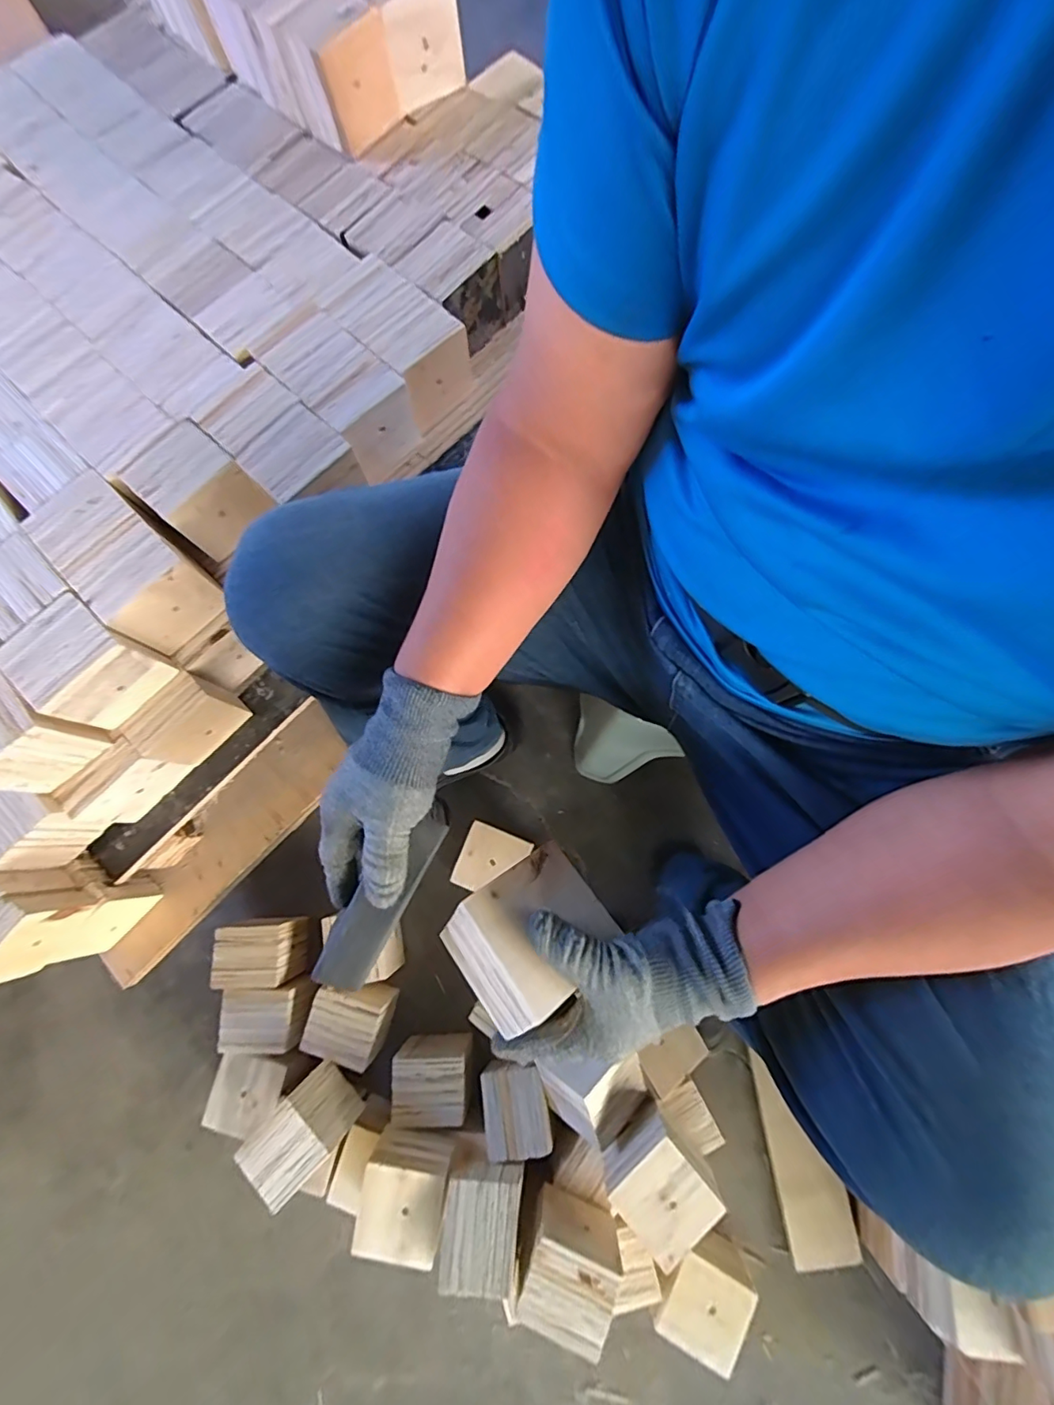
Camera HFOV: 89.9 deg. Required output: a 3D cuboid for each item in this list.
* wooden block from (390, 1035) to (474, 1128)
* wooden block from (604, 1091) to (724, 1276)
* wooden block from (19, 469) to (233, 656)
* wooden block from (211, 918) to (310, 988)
[{"bbox_3d":[-0.123,0.502,0.705,0.098,0.068,0.084,-1,76,1],"label":"wooden block"},{"bbox_3d":[0.151,0.546,0.604,0.098,0.069,0.102,-41,79,-8],"label":"wooden block"},{"bbox_3d":[-0.418,-0.148,0.557,0.096,0.084,0.162,-44,79,-9],"label":"wooden block"},{"bbox_3d":[-0.384,0.360,0.774,0.101,0.093,0.083,-1,78,1],"label":"wooden block"}]

